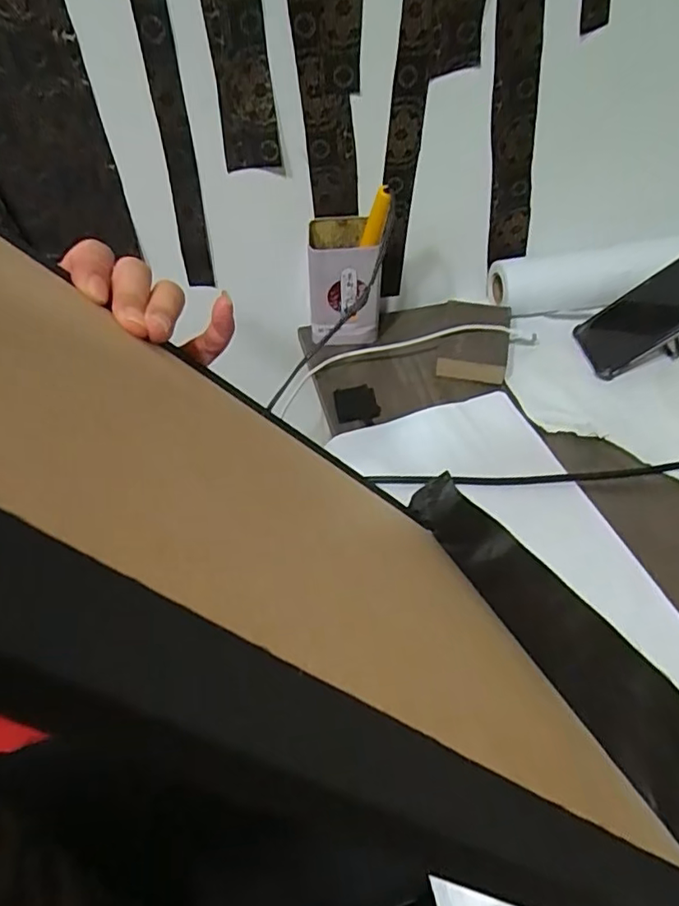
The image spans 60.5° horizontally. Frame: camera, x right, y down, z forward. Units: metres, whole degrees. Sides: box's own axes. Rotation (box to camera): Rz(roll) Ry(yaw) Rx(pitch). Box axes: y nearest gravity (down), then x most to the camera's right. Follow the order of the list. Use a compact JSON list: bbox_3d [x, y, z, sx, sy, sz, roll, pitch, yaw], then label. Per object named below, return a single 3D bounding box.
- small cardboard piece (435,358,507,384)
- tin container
[{"bbox_3d":[0.133,-0.083,0.591,0.067,0.019,0.004,9,23,13],"label":"small cardboard piece"},{"bbox_3d":[0.003,-0.174,0.608,0.073,0.116,0.069,-3,50,0],"label":"tin container"}]

